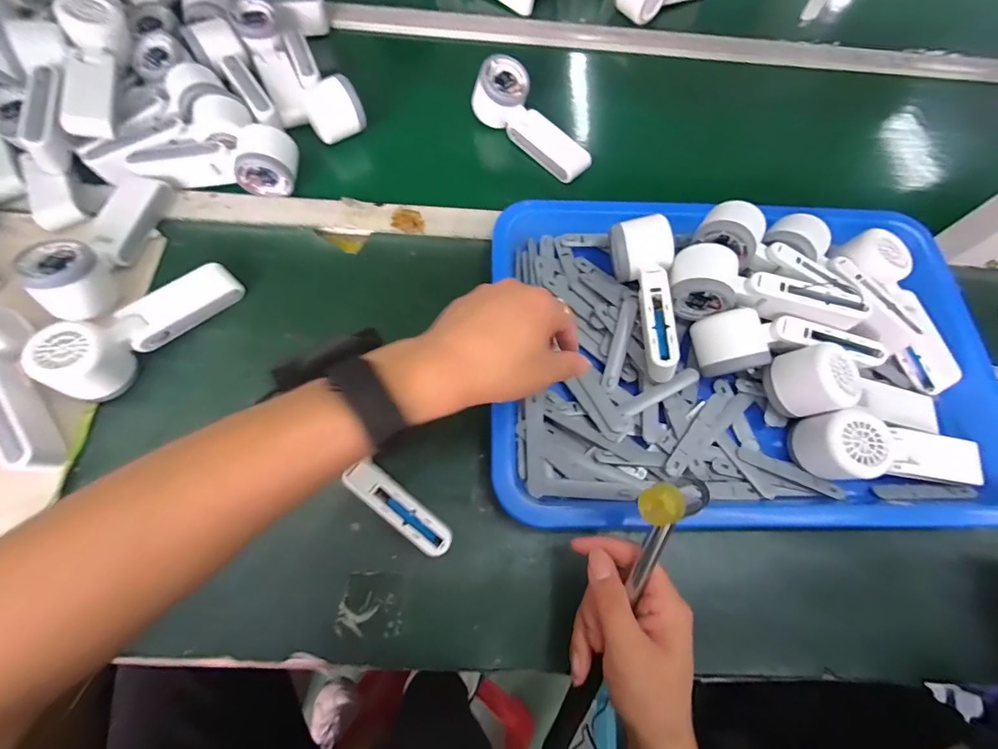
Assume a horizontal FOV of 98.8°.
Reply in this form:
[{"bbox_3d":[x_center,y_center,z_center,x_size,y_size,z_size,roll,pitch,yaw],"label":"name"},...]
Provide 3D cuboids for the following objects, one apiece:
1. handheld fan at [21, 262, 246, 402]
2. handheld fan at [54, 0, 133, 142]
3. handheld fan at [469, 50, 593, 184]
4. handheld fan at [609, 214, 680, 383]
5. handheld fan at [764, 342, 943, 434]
[{"bbox_3d":[-0.323,-0.048,0.387,0.060,0.052,0.165,36,71,11],"label":"handheld fan"},{"bbox_3d":[-0.427,-0.320,0.447,0.052,0.038,0.157,-3,82,-4],"label":"handheld fan"},{"bbox_3d":[0.041,-0.299,0.515,0.163,0.043,0.055,45,72,-1],"label":"handheld fan"},{"bbox_3d":[0.143,-0.072,0.406,0.053,0.047,0.157,-3,69,-4],"label":"handheld fan"},{"bbox_3d":[0.323,0.018,0.383,0.162,0.051,0.056,13,68,-11],"label":"handheld fan"}]

